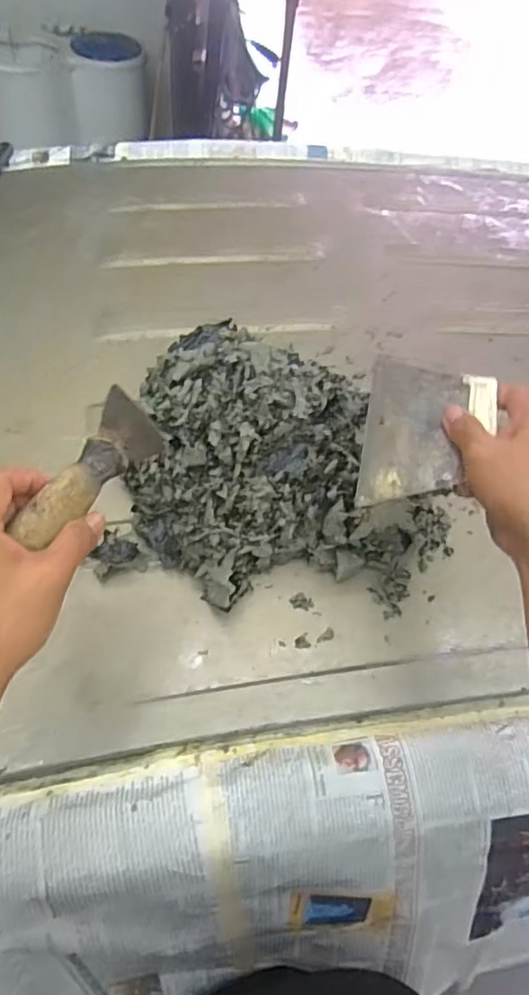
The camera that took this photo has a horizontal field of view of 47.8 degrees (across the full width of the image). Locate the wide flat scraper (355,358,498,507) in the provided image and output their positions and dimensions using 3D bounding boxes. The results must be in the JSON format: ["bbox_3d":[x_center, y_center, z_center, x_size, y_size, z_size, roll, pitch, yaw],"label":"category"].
[{"bbox_3d":[0.130,-0.056,0.476,0.098,0.006,0.135,2,63,20],"label":"wide flat scraper"}]

